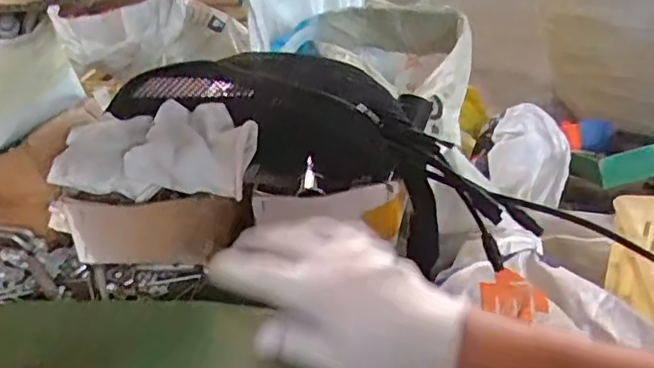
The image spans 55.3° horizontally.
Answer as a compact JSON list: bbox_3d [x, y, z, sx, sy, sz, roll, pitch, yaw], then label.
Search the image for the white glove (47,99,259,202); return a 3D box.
[{"bbox_3d":[-0.143,-0.028,0.535,0.164,0.035,0.090,1,57,6],"label":"white glove"}]

